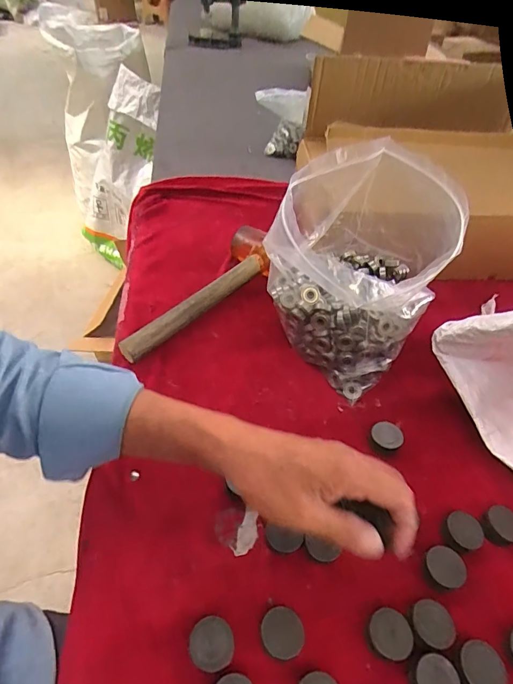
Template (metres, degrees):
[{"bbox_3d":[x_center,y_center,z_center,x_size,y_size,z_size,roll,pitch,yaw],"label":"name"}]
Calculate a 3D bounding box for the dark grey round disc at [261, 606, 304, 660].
[{"bbox_3d":[0.019,0.220,0.318,0.029,0.017,0.031,3,47,-3],"label":"dark grey round disc"}]

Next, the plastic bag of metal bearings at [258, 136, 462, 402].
[{"bbox_3d":[0.123,-0.091,0.481,0.157,0.211,0.197,31,51,21],"label":"plastic bag of metal bearings"}]

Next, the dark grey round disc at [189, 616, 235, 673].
[{"bbox_3d":[-0.033,0.221,0.309,0.031,0.014,0.031,3,47,-3],"label":"dark grey round disc"}]

